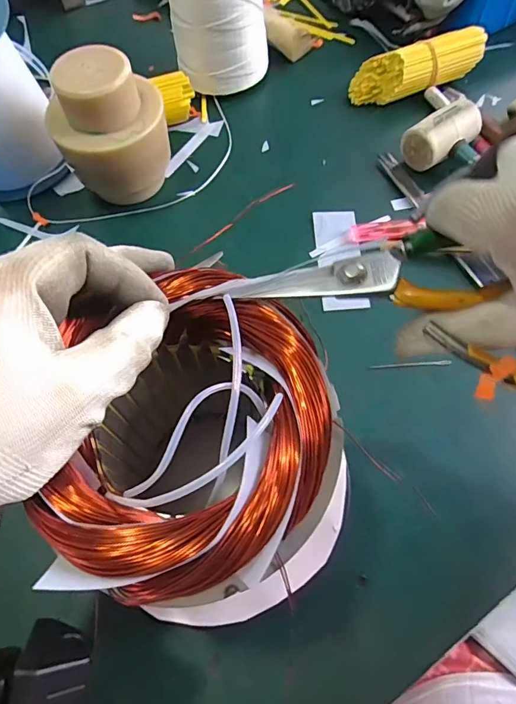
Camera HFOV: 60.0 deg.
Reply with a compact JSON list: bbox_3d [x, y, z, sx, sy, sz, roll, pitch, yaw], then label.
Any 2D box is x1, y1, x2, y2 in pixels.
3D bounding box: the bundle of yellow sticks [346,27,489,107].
[{"bbox_3d":[0.192,-0.339,0.537,0.157,0.056,0.053,-17,65,-5],"label":"bundle of yellow sticks"}]

